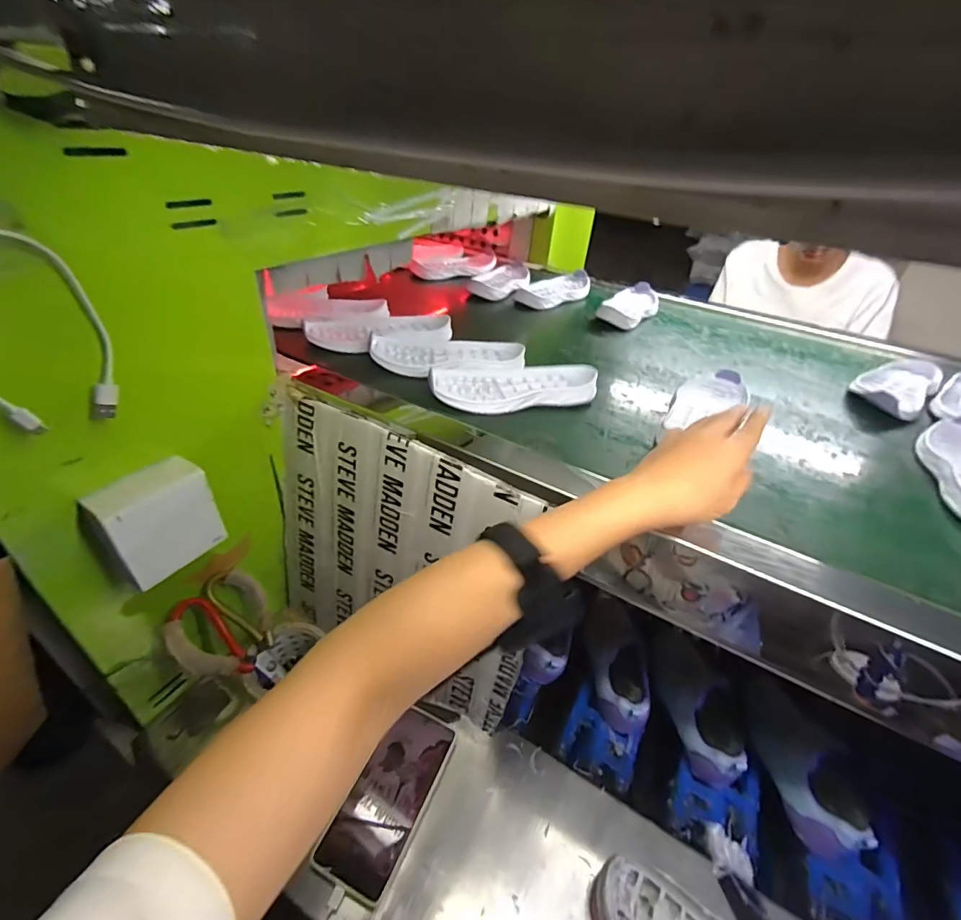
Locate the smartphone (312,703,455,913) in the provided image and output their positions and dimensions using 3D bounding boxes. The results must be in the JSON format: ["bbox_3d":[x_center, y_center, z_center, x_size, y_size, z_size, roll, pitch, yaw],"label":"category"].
[{"bbox_3d":[-0.093,0.348,0.485,0.075,0.018,0.163,18,37,16],"label":"smartphone"}]

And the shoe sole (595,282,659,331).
[{"bbox_3d":[0.272,-0.276,0.824,0.073,0.030,0.205,22,39,20],"label":"shoe sole"}]

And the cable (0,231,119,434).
[{"bbox_3d":[-0.302,-0.083,0.312,0.022,0.127,0.088,15,24,24],"label":"cable"}]

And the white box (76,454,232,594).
[{"bbox_3d":[-0.288,0.055,0.414,0.052,0.082,0.088,28,41,28],"label":"white box"}]

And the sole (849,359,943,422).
[{"bbox_3d":[0.569,-0.103,0.631,0.189,0.027,0.077,-25,46,-35],"label":"sole"}]

